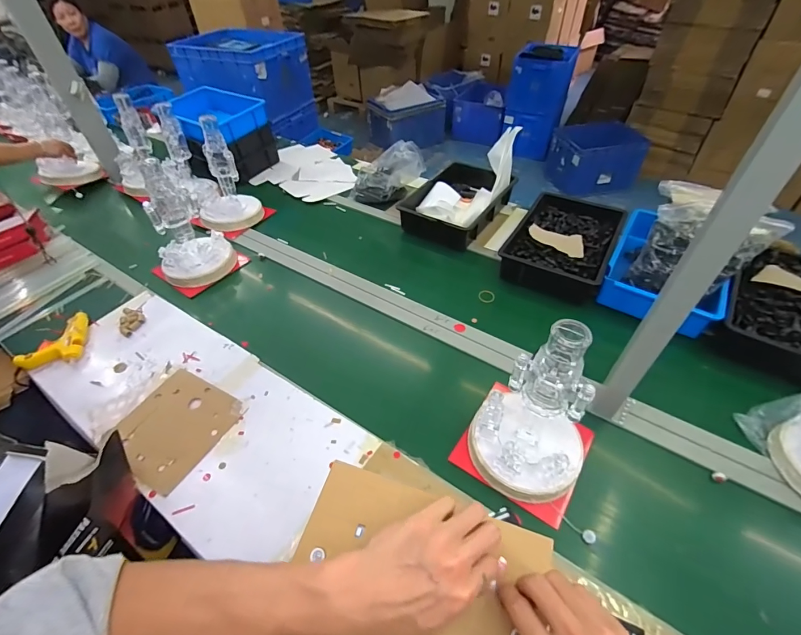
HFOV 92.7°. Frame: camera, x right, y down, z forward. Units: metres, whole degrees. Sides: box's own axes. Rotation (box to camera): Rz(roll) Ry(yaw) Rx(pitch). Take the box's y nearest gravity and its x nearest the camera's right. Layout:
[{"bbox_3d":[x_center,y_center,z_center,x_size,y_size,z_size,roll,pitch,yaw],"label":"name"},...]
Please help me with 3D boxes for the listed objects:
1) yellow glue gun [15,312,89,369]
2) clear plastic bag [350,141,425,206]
[{"bbox_3d":[-0.879,0.059,0.978,0.136,0.037,0.148,-13,47,-9],"label":"yellow glue gun"},{"bbox_3d":[-0.042,-0.522,1.374,0.271,0.215,0.130,-9,47,-6],"label":"clear plastic bag"}]

